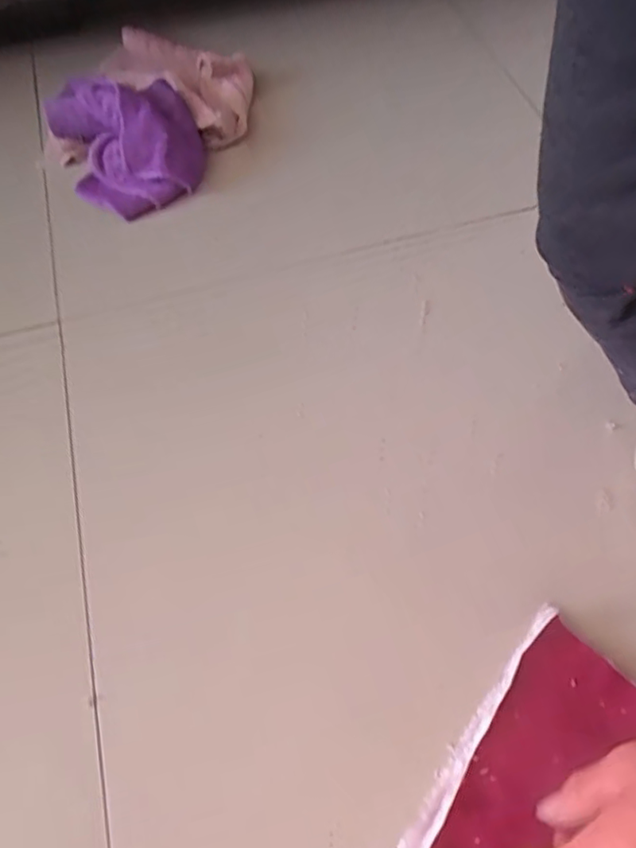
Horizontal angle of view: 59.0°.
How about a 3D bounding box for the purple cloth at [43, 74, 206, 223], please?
[{"bbox_3d":[-0.191,-0.286,0.581,0.140,0.100,0.119,-17,63,-8],"label":"purple cloth"}]

